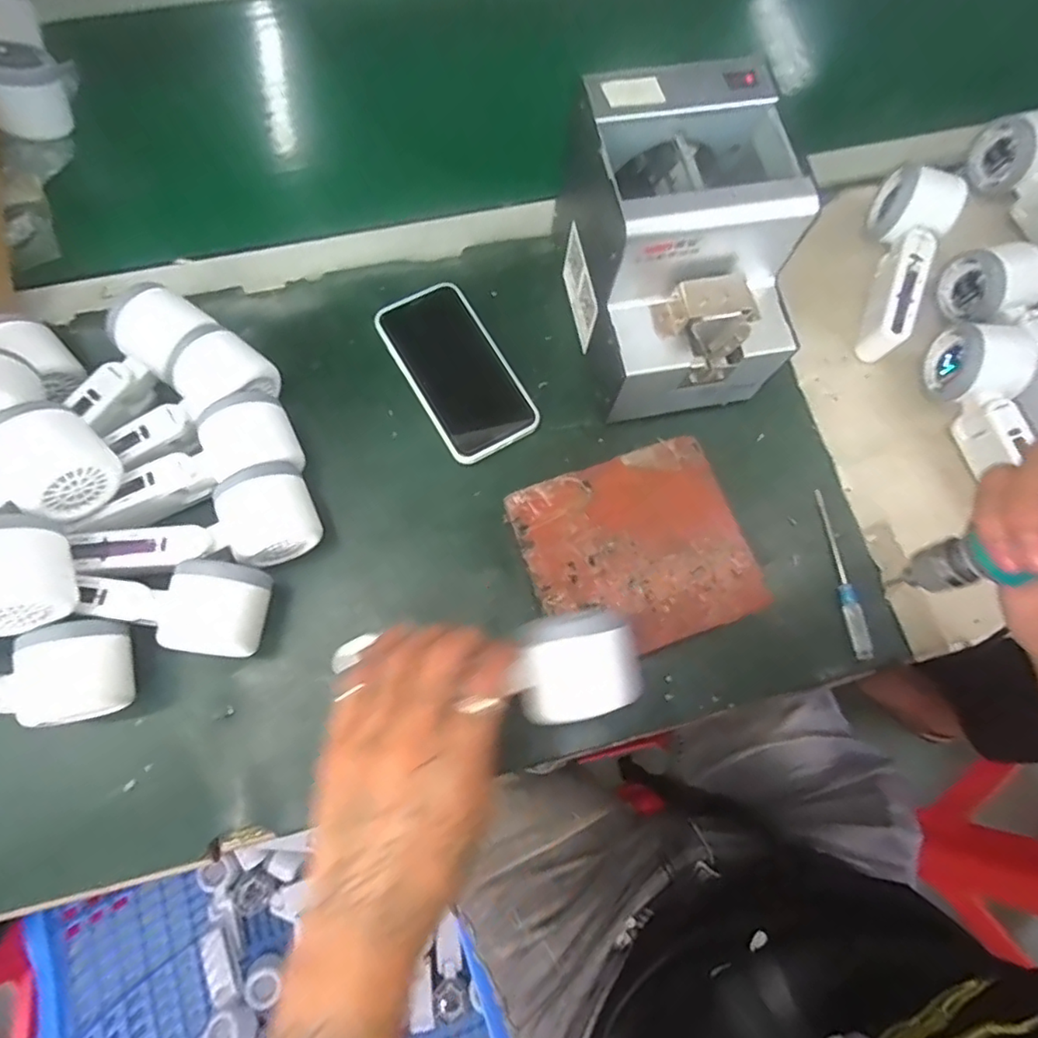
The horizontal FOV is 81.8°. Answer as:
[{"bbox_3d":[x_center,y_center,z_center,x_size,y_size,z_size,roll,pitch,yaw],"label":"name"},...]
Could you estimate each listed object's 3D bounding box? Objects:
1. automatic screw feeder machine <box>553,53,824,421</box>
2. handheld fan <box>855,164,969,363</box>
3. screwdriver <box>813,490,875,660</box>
[{"bbox_3d":[0.111,-0.181,0.421,0.124,0.147,0.167,-12,75,-6],"label":"automatic screw feeder machine"},{"bbox_3d":[0.309,-0.211,0.487,0.056,0.050,0.156,25,75,5],"label":"handheld fan"},{"bbox_3d":[0.235,0.038,0.437,0.013,0.010,0.124,-6,74,-4],"label":"screwdriver"}]

